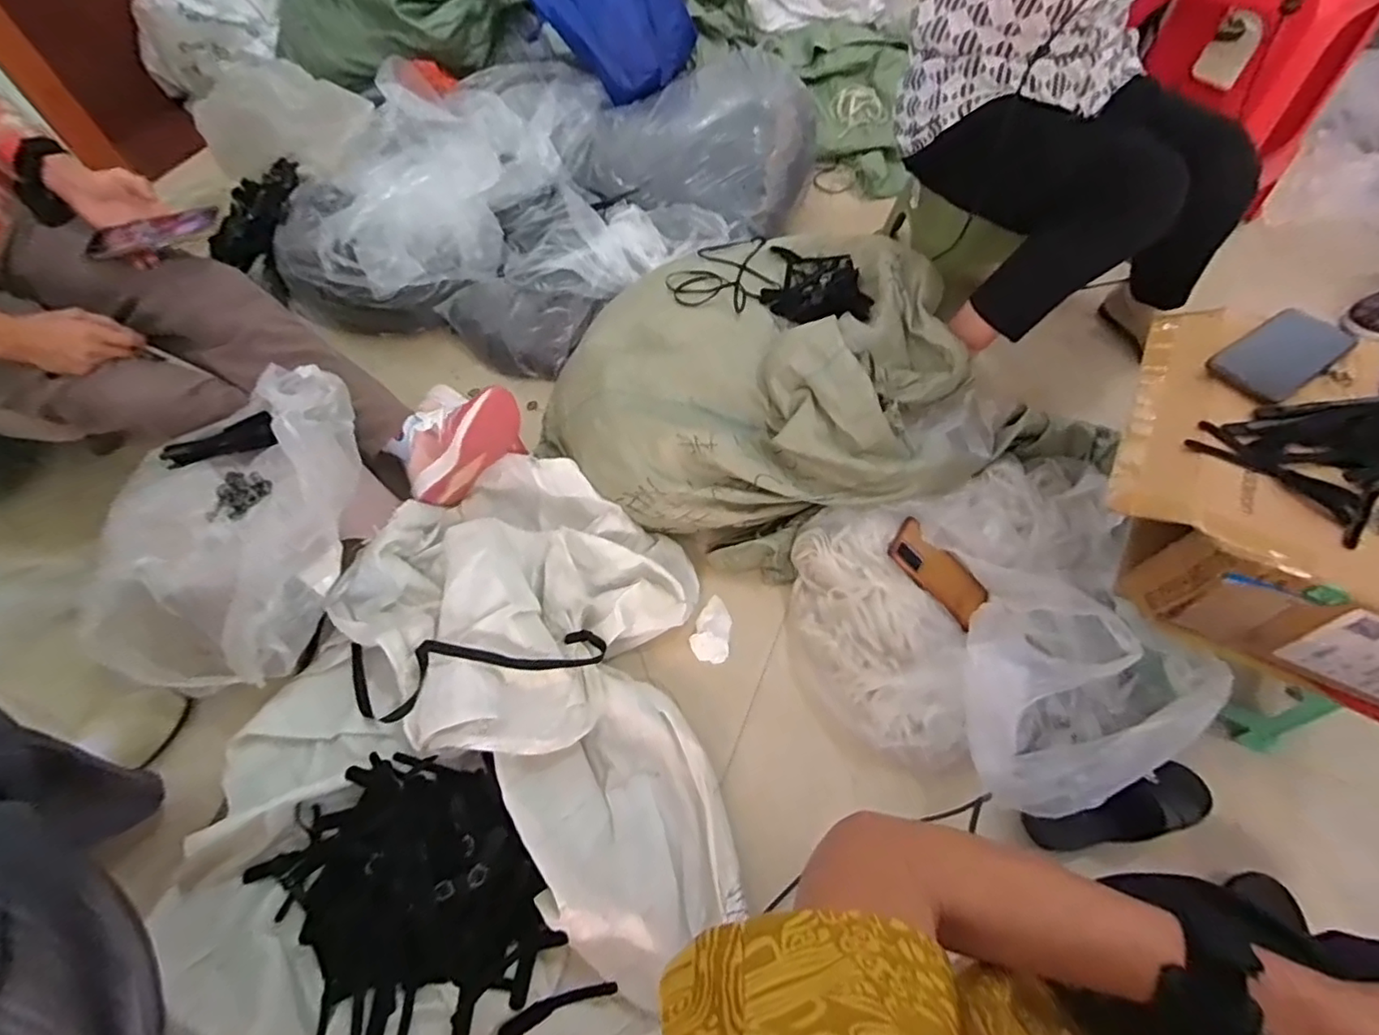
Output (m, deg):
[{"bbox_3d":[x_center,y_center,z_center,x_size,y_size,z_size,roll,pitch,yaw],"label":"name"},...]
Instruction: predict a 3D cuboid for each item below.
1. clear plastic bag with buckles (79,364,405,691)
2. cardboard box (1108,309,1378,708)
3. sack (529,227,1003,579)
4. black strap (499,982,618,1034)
[{"bbox_3d":[-0.586,0.006,0.789,0.291,0.187,0.385,4,59,4],"label":"clear plastic bag with buckles"},{"bbox_3d":[0.647,-0.031,0.628,0.356,0.142,0.355,26,63,15],"label":"cardboard box"},{"bbox_3d":[0.132,-0.204,0.937,0.616,0.247,0.536,-29,63,-15],"label":"sack"},{"bbox_3d":[-0.140,0.526,0.652,0.124,0.024,0.022,-7,58,-21],"label":"black strap"}]

